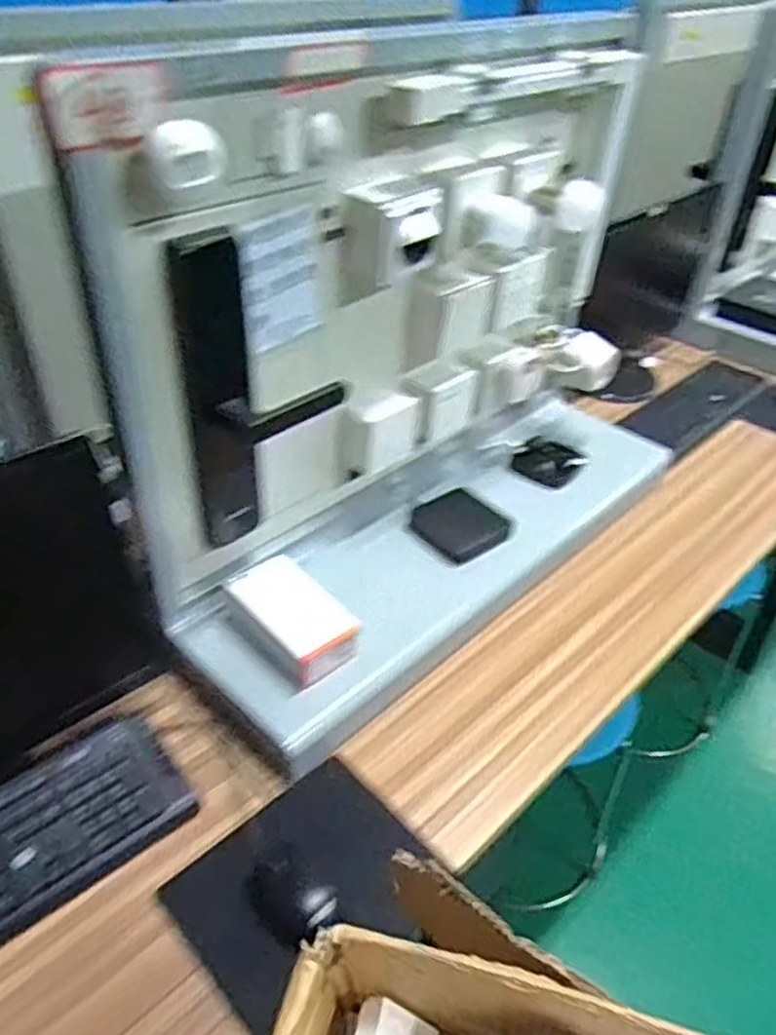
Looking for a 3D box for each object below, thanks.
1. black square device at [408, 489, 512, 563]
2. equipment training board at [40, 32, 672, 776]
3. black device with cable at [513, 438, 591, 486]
[{"bbox_3d":[0.101,0.008,1.073,0.110,0.020,0.119,-32,50,-33],"label":"black square device"},{"bbox_3d":[0.085,-0.207,0.912,0.272,0.605,0.778,33,49,32],"label":"equipment training board"},{"bbox_3d":[0.256,-0.090,1.200,0.100,0.024,0.082,23,44,24],"label":"black device with cable"}]

